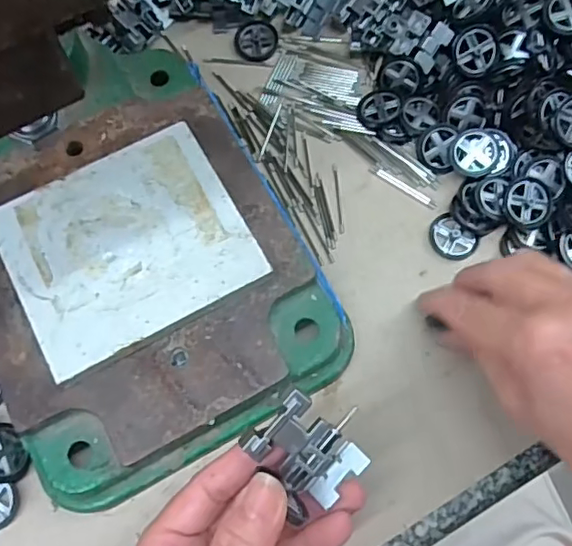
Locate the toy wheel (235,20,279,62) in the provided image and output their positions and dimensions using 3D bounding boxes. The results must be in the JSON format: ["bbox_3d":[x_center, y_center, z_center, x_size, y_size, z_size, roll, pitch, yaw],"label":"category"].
[{"bbox_3d":[-0.019,-0.150,0.369,0.027,0.004,0.030,-1,71,-1],"label":"toy wheel"}]

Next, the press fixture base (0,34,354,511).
[{"bbox_3d":[-0.082,-0.018,0.293,0.160,0.046,0.223,-26,73,-9],"label":"press fixture base"}]

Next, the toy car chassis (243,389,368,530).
[{"bbox_3d":[0.010,0.071,0.231,0.041,0.019,0.041,-42,80,-12],"label":"toy car chassis"}]

